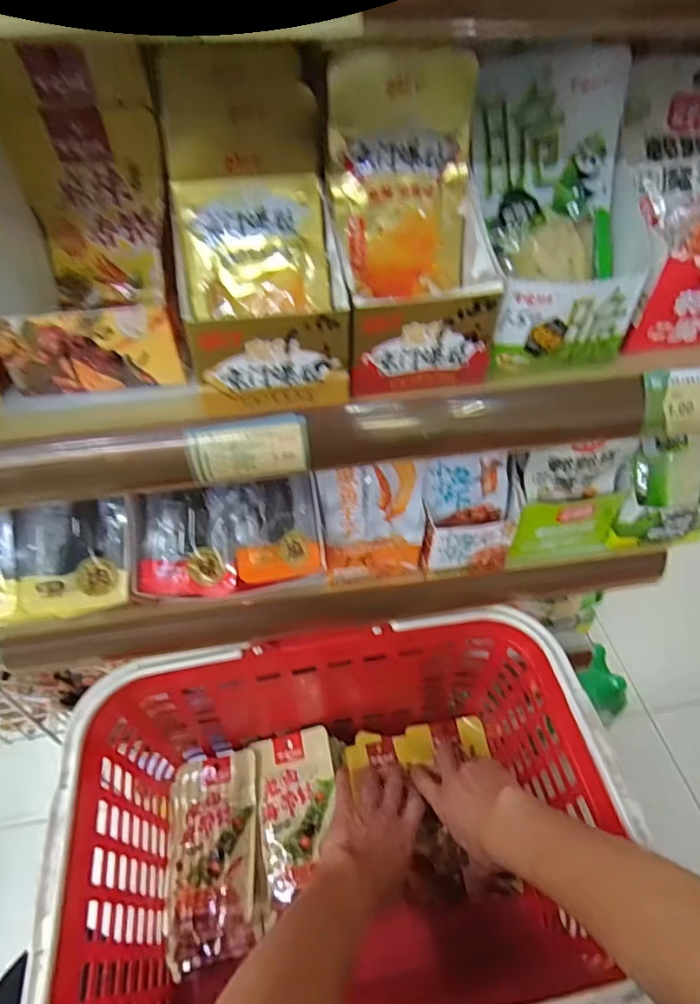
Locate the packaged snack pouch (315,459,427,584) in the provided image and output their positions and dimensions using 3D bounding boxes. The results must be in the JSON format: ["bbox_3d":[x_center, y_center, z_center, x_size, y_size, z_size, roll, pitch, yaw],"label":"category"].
[{"bbox_3d":[0.018,0.017,0.429,0.082,0.111,0.029,-7,49,-7],"label":"packaged snack pouch"}]

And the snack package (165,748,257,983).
[{"bbox_3d":[-0.141,0.355,0.548,0.092,0.035,0.178,-5,49,-6],"label":"snack package"}]

